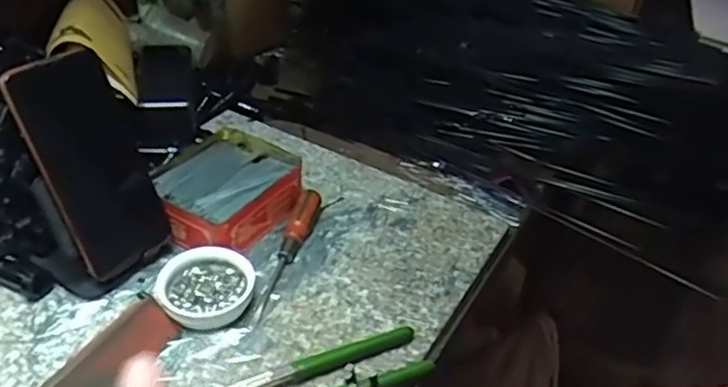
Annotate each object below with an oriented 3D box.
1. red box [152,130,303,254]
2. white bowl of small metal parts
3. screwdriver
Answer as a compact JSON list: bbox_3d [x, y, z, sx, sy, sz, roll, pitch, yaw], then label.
[{"bbox_3d":[-0.127,-0.001,0.592,0.110,0.045,0.129,23,42,21],"label":"red box"},{"bbox_3d":[-0.124,0.075,0.509,0.074,0.025,0.066,-2,39,-9],"label":"white bowl of small metal parts"},{"bbox_3d":[-0.065,0.047,0.550,0.021,0.026,0.142,11,38,7],"label":"screwdriver"}]

